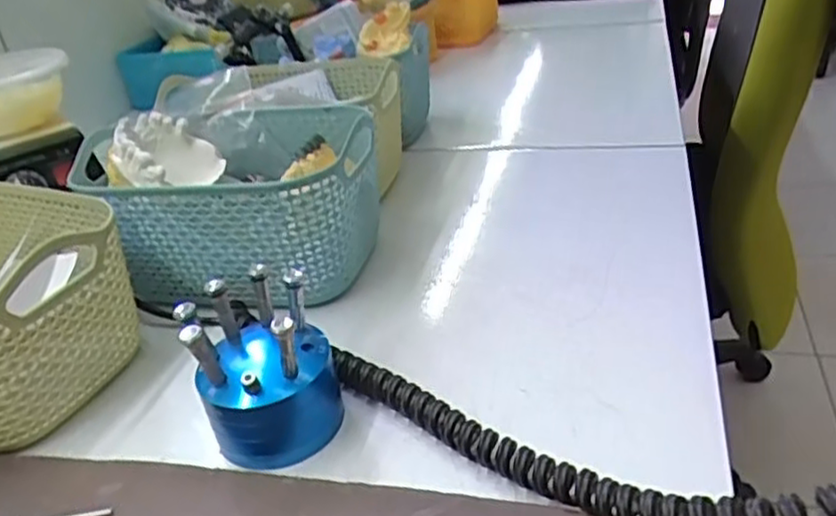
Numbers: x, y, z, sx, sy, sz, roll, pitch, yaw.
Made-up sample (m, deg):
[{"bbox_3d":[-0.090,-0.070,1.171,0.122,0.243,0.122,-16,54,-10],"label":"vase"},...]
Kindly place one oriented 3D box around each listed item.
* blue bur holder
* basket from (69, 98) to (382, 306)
[{"bbox_3d":[-0.066,0.046,0.308,0.058,0.065,0.056,-14,31,-11],"label":"blue bur holder"},{"bbox_3d":[-0.098,-0.035,0.431,0.143,0.094,0.118,1,31,15],"label":"basket"}]

